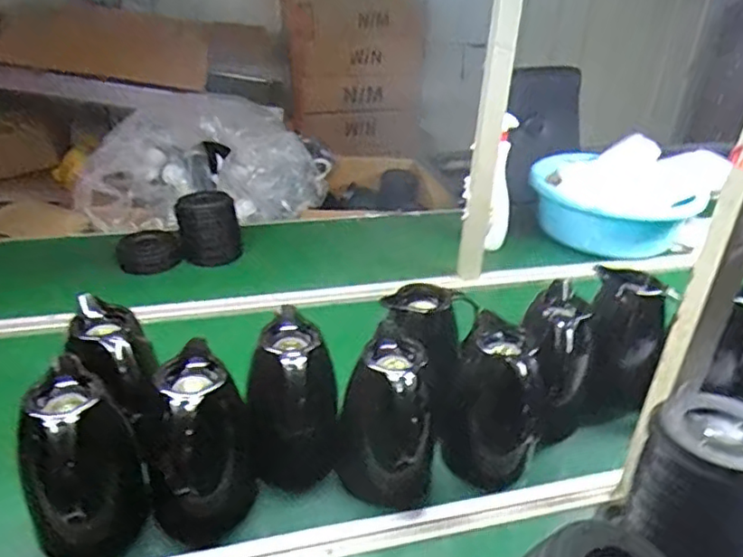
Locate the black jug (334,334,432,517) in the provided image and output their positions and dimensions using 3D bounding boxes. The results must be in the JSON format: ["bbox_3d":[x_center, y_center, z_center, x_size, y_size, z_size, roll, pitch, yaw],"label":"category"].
[{"bbox_3d":[0.022,0.186,0.820,0.124,0.228,0.109,4,30,0],"label":"black jug"}]

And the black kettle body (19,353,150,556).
[{"bbox_3d":[-0.330,0.227,0.713,0.129,0.226,0.134,4,30,-2],"label":"black kettle body"}]

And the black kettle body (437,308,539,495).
[{"bbox_3d":[0.154,0.177,0.818,0.119,0.203,0.126,1,30,0],"label":"black kettle body"}]

